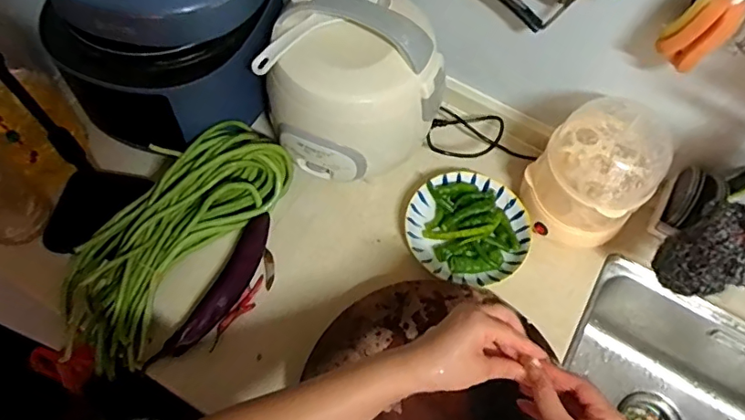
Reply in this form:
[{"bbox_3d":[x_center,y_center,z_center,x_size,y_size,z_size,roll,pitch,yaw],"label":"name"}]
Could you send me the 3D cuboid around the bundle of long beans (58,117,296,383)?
[{"bbox_3d":[-0.261,0.028,0.682,0.141,0.101,0.342,31,65,12],"label":"bundle of long beans"}]

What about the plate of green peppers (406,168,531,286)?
[{"bbox_3d":[0.135,0.024,0.743,0.168,0.028,0.165,1,62,-3],"label":"plate of green peppers"}]

